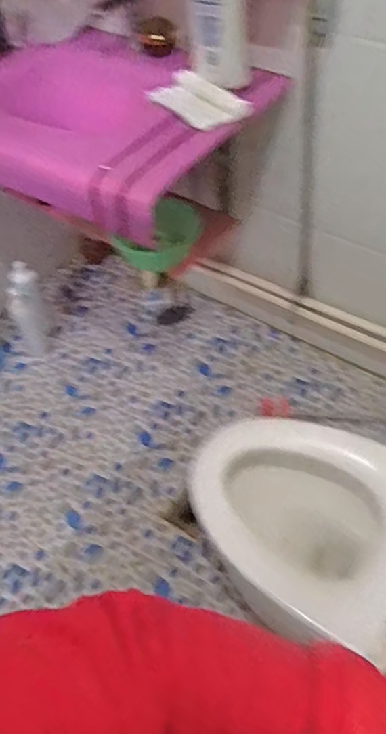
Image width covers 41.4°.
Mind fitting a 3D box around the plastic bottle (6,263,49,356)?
[{"bbox_3d":[-0.550,-0.192,1.721,0.106,0.340,0.135,-21,54,-12],"label":"plastic bottle"}]

